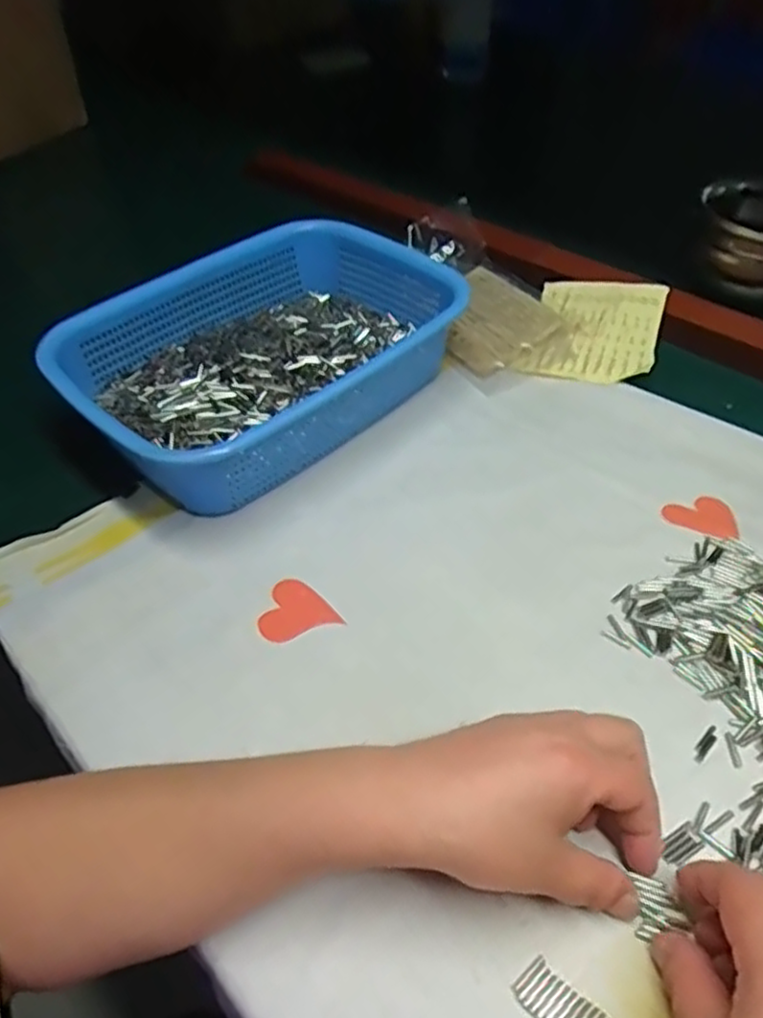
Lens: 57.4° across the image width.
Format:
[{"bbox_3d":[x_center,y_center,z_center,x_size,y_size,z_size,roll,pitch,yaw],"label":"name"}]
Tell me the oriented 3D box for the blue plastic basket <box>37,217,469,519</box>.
[{"bbox_3d":[-0.074,-0.122,0.536,0.288,0.086,0.206,-34,54,-23],"label":"blue plastic basket"}]

